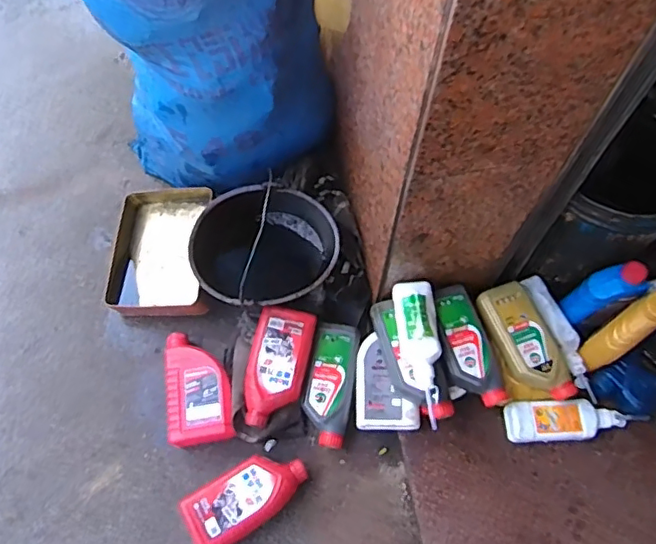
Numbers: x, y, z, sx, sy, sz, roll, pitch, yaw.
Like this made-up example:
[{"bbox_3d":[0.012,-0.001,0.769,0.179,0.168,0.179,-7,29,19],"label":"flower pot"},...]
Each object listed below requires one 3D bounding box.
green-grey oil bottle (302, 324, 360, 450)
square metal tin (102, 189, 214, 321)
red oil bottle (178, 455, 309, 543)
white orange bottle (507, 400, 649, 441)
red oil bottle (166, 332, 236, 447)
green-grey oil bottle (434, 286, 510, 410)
[{"bbox_3d":[0.005,0.220,1.144,0.087,0.059,0.233,8,63,3],"label":"green-grey oil bottle"},{"bbox_3d":[-0.365,-0.044,1.283,0.226,0.082,0.298,3,63,0],"label":"square metal tin"},{"bbox_3d":[-0.147,0.410,1.061,0.220,0.064,0.109,-32,68,-16],"label":"red oil bottle"},{"bbox_3d":[0.477,0.287,1.124,0.271,0.055,0.074,-3,63,-2],"label":"white orange bottle"},{"bbox_3d":[-0.261,0.230,1.154,0.116,0.055,0.225,-10,64,-6],"label":"red oil bottle"},{"bbox_3d":[0.262,0.143,1.104,0.105,0.061,0.226,-19,65,-11],"label":"green-grey oil bottle"}]

